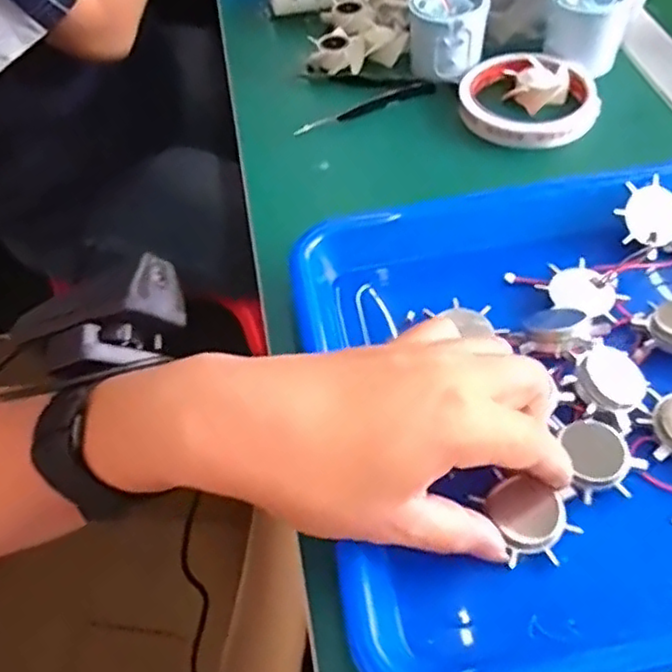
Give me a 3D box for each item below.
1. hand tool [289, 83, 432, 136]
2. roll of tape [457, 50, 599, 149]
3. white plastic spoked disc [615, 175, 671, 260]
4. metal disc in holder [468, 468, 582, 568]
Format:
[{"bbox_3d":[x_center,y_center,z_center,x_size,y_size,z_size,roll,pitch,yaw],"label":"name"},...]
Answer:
[{"bbox_3d":[0.021,-0.166,0.484,0.106,0.009,0.013,-21,56,-12],"label":"hand tool"},{"bbox_3d":[0.134,-0.167,0.470,0.092,0.016,0.090,-1,52,2],"label":"roll of tape"},{"bbox_3d":[0.175,-0.068,0.374,0.037,0.004,0.043,42,79,-4],"label":"white plastic spoked disc"},{"bbox_3d":[0.081,0.076,0.285,0.039,0.006,0.037,-5,54,0],"label":"metal disc in holder"}]

